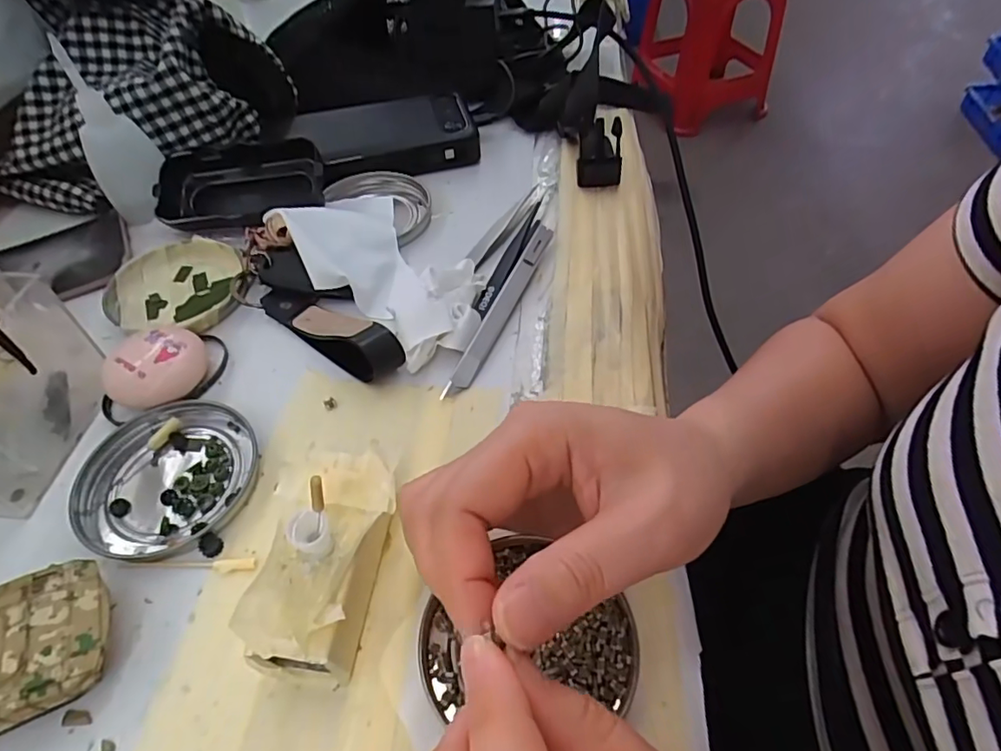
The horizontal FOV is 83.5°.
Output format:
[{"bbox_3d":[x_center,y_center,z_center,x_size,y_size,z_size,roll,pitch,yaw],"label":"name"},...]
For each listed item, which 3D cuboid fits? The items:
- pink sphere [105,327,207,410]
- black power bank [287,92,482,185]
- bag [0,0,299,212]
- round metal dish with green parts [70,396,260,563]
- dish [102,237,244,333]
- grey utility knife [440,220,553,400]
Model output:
[{"bbox_3d":[-0.176,-0.002,0.290,0.037,0.024,0.047,36,62,26],"label":"pink sphere"},{"bbox_3d":[-0.085,-0.178,0.419,0.128,0.021,0.071,-10,53,-6],"label":"black power bank"},{"bbox_3d":[-0.274,-0.243,0.399,0.194,0.145,0.189,-23,55,-15],"label":"bag"},{"bbox_3d":[-0.156,0.047,0.262,0.076,0.008,0.076,-1,52,1],"label":"round metal dish with green parts"},{"bbox_3d":[-0.198,-0.054,0.342,0.080,0.013,0.074,-1,52,1],"label":"dish"},{"bbox_3d":[0.001,-0.041,0.323,0.012,0.010,0.137,18,55,15],"label":"grey utility knife"}]

